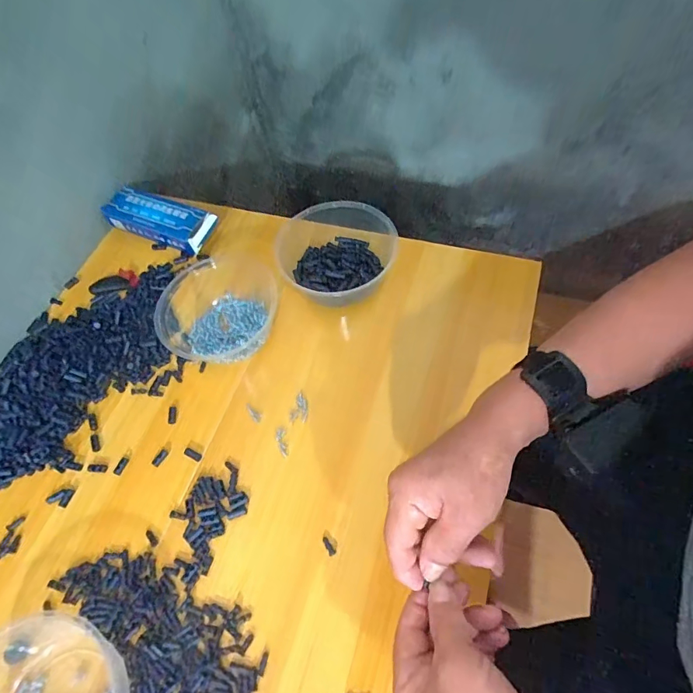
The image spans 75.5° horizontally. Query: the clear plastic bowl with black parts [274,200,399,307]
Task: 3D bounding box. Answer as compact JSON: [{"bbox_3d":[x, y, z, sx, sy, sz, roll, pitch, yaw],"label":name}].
[{"bbox_3d":[-0.024,-0.109,0.535,0.143,0.050,0.138,-2,60,3],"label":"clear plastic bowl with black parts"}]

